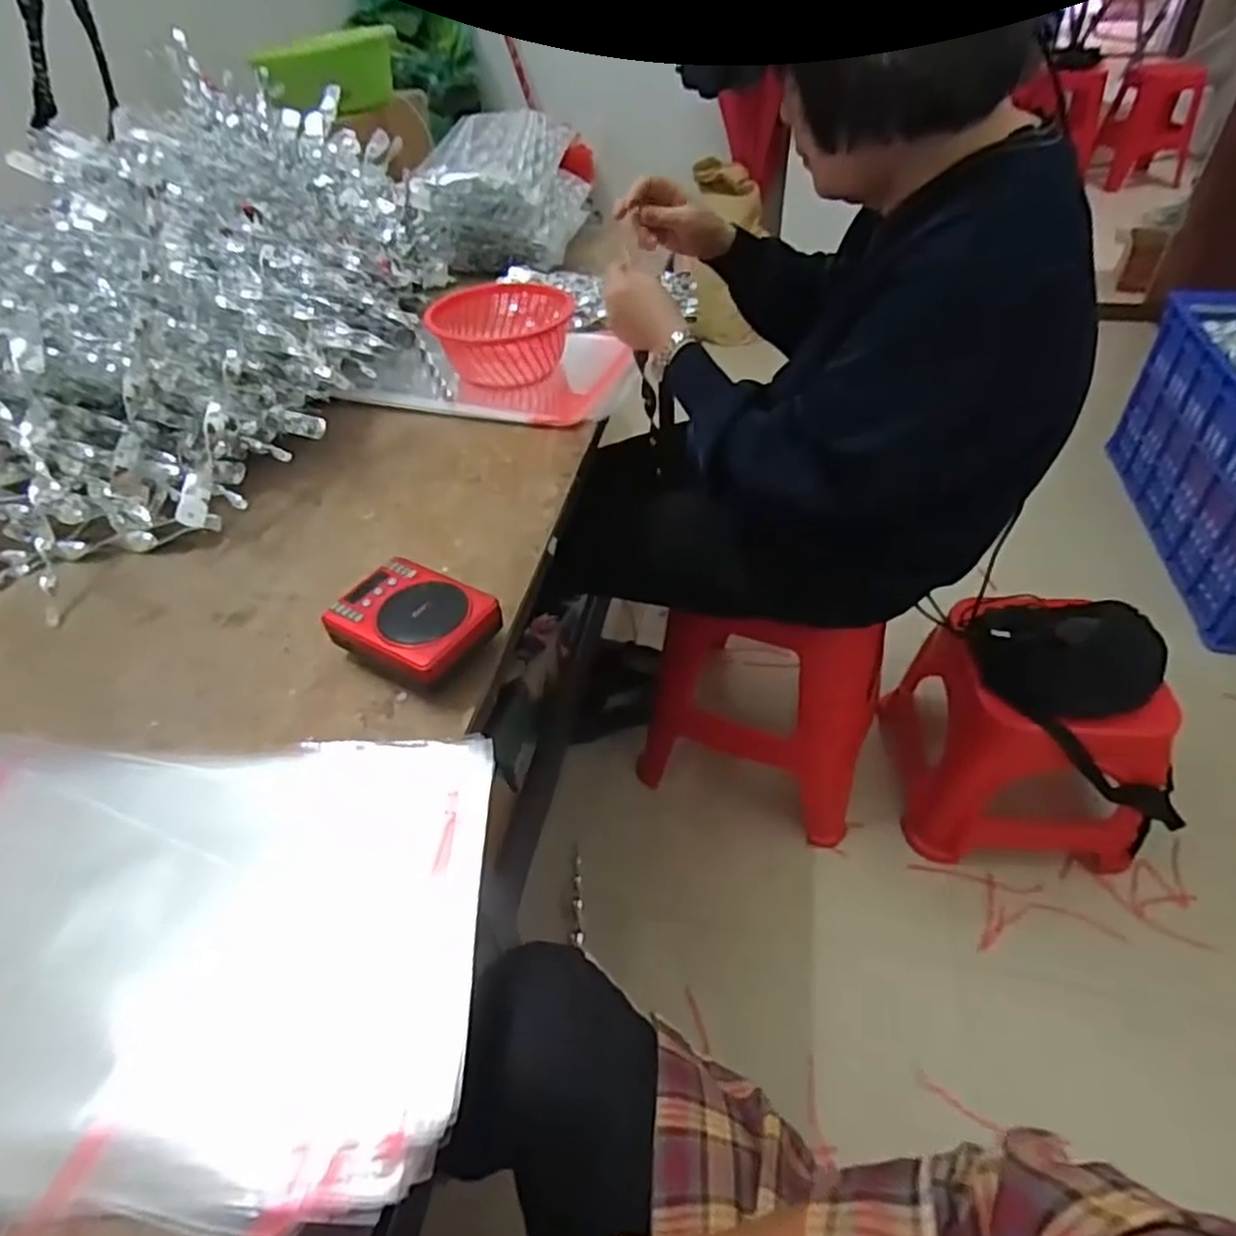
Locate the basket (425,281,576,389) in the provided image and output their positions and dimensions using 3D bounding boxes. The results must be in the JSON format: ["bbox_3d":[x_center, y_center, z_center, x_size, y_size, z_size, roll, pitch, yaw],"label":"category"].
[{"bbox_3d":[-0.150,-0.368,0.935,0.182,0.101,0.150,-10,45,-7],"label":"basket"}]

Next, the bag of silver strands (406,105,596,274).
[{"bbox_3d":[-0.200,-0.755,1.265,0.234,0.174,0.317,4,45,7],"label":"bag of silver strands"}]

